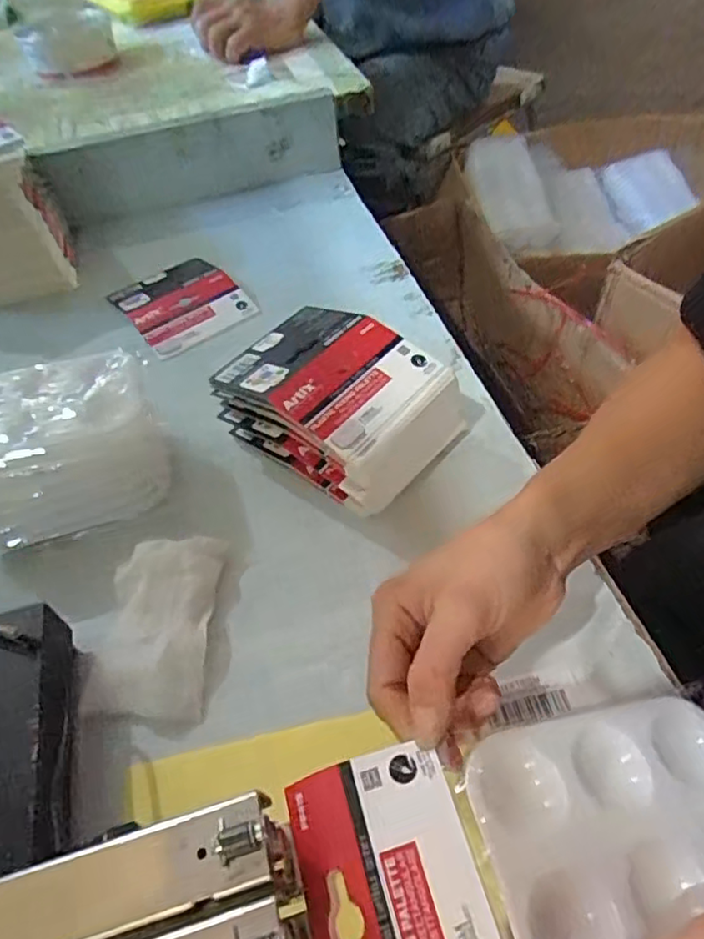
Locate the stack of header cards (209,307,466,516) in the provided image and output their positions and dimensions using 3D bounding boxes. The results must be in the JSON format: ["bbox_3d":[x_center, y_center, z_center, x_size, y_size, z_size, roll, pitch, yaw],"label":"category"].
[{"bbox_3d":[-0.009,-0.044,0.420,0.144,0.077,0.109,27,57,25],"label":"stack of header cards"}]

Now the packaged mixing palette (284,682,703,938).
[{"bbox_3d":[0.074,0.138,0.228,0.183,0.023,0.095,-11,49,-17],"label":"packaged mixing palette"}]

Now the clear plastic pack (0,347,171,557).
[{"bbox_3d":[-0.214,-0.009,0.405,0.169,0.082,0.098,-19,51,-11],"label":"clear plastic pack"}]

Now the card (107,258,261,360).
[{"bbox_3d":[-0.161,-0.160,0.570,0.100,0.020,0.123,-29,54,-19],"label":"card"}]

